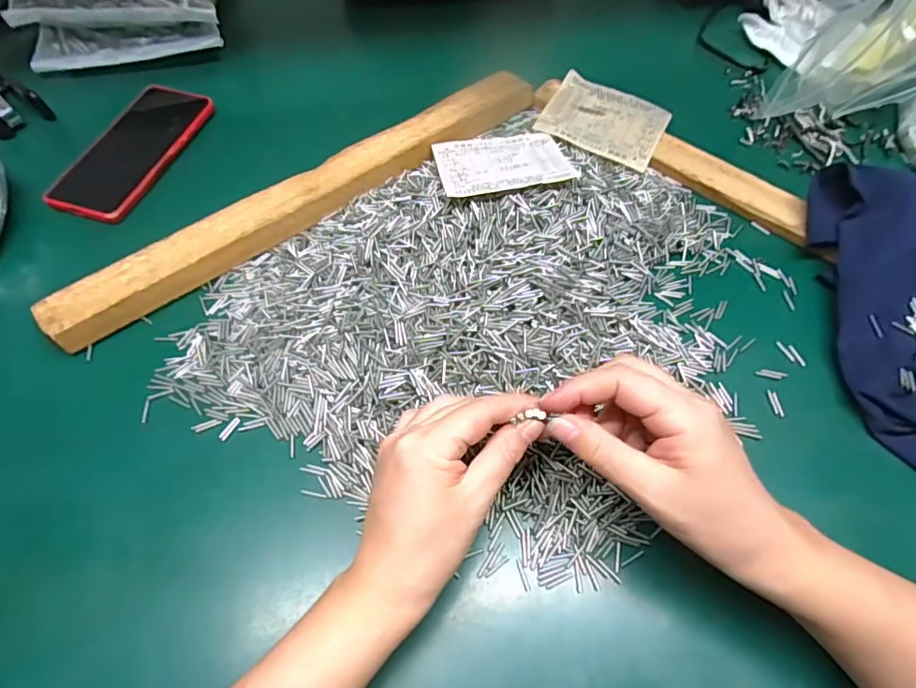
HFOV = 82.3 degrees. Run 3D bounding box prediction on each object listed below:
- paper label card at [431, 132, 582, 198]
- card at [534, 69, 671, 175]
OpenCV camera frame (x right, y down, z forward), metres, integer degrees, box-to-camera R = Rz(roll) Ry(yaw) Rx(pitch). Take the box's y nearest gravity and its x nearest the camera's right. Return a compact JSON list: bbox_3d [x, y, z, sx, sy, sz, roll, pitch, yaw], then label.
[{"bbox_3d":[0.038,-0.159,0.454,0.110,0.007,0.088,-10,47,-5],"label":"paper label card"},{"bbox_3d":[0.139,-0.213,0.494,0.108,0.007,0.086,27,67,12],"label":"card"}]

